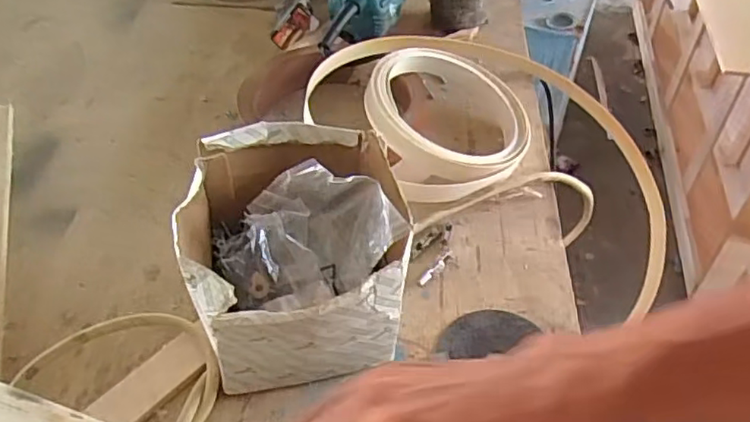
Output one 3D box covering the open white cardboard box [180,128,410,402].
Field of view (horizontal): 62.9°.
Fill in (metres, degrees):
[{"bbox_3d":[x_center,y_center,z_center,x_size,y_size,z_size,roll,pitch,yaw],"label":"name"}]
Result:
[{"bbox_3d":[-0.055,0.039,0.431,0.135,0.138,0.153,-10,47,-10],"label":"open white cardboard box"}]

